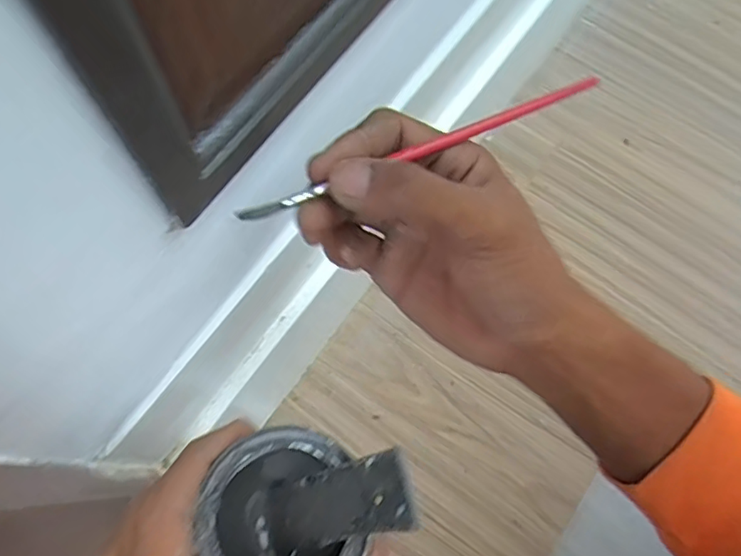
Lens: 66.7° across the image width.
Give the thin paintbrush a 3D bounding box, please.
[{"bbox_3d":[0.033,-0.061,0.250,0.196,0.008,0.006,-25,74,-23],"label":"thin paintbrush"}]

